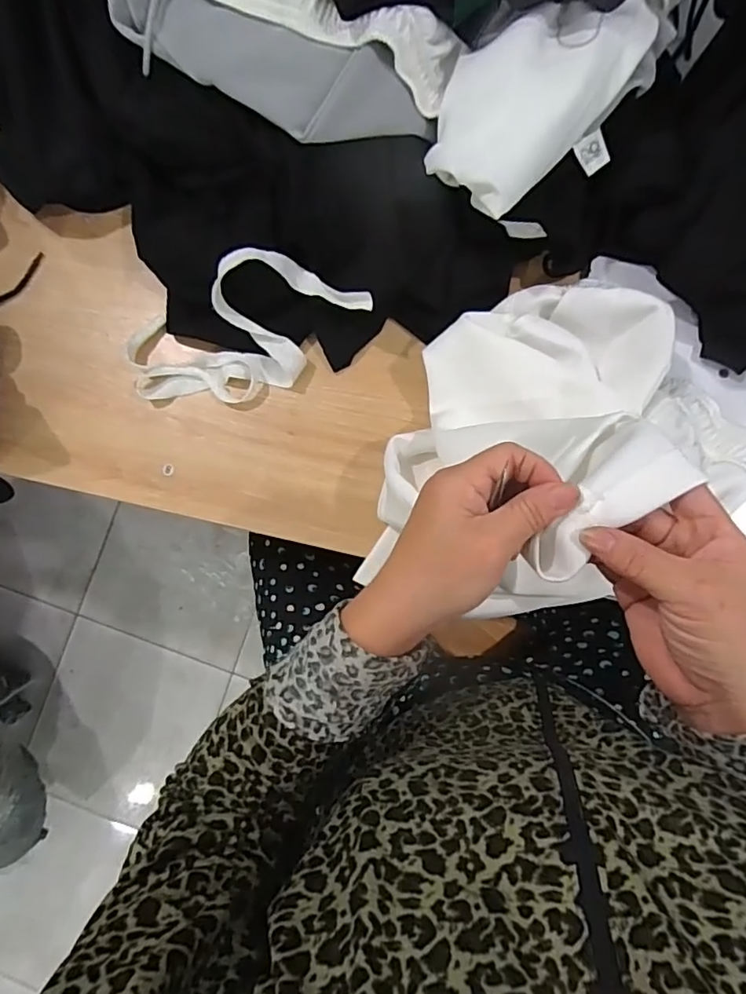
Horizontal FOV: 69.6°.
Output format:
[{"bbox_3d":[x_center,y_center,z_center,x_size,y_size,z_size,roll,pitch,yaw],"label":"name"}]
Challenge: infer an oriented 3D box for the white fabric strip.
[{"bbox_3d":[-0.120,-0.151,0.490,0.232,0.068,0.108,-22,83,1],"label":"white fabric strip"}]

